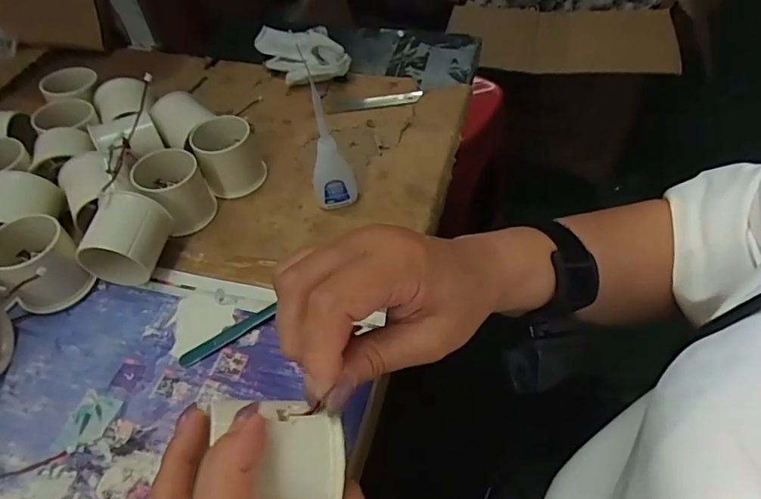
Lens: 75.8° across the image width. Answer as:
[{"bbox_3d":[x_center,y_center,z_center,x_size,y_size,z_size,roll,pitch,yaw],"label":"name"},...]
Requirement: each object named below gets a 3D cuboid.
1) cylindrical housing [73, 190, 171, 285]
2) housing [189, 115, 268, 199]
[{"bbox_3d":[-0.187,-0.005,0.364,0.049,0.057,0.054,4,50,7],"label":"cylindrical housing"},{"bbox_3d":[-0.133,-0.083,0.431,0.052,0.051,0.052,-2,50,2],"label":"housing"}]

